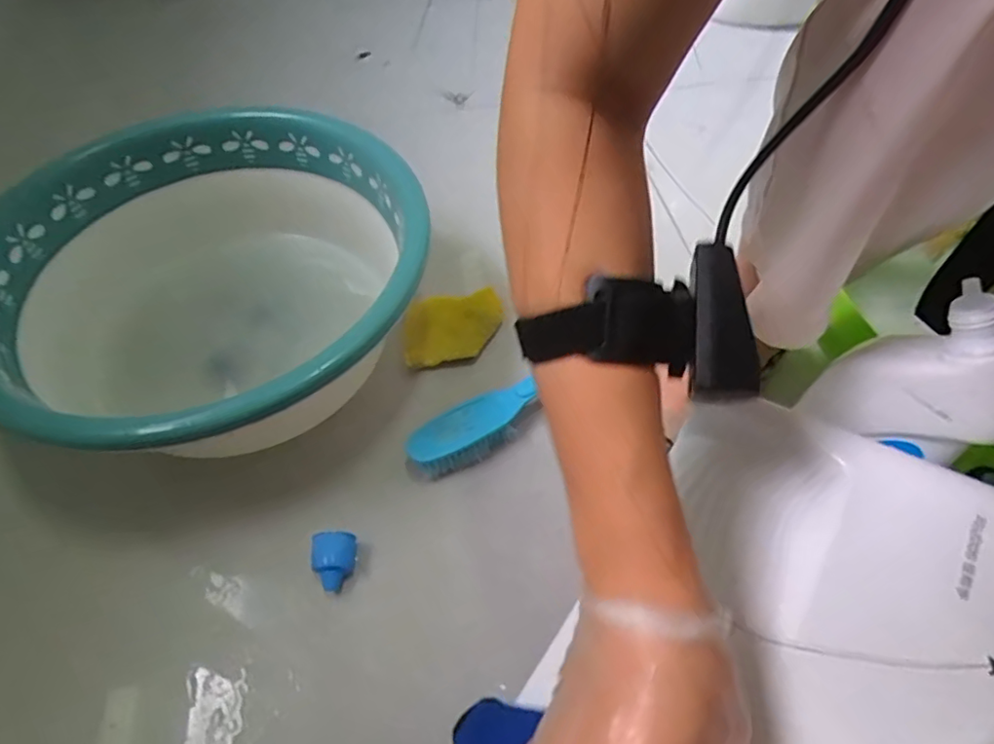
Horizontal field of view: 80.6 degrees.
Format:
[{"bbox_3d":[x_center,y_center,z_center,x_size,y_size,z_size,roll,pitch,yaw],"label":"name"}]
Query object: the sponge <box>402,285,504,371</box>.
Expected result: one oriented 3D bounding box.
[{"bbox_3d":[-0.040,-0.041,0.562,0.097,0.017,0.065,-15,96,-11],"label":"sponge"}]

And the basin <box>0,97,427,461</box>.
[{"bbox_3d":[-0.245,-0.072,0.522,0.357,0.139,0.364,-1,54,1],"label":"basin"}]

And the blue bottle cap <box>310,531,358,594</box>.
[{"bbox_3d":[-0.121,0.143,0.438,0.031,0.033,0.037,-6,54,-3],"label":"blue bottle cap"}]

